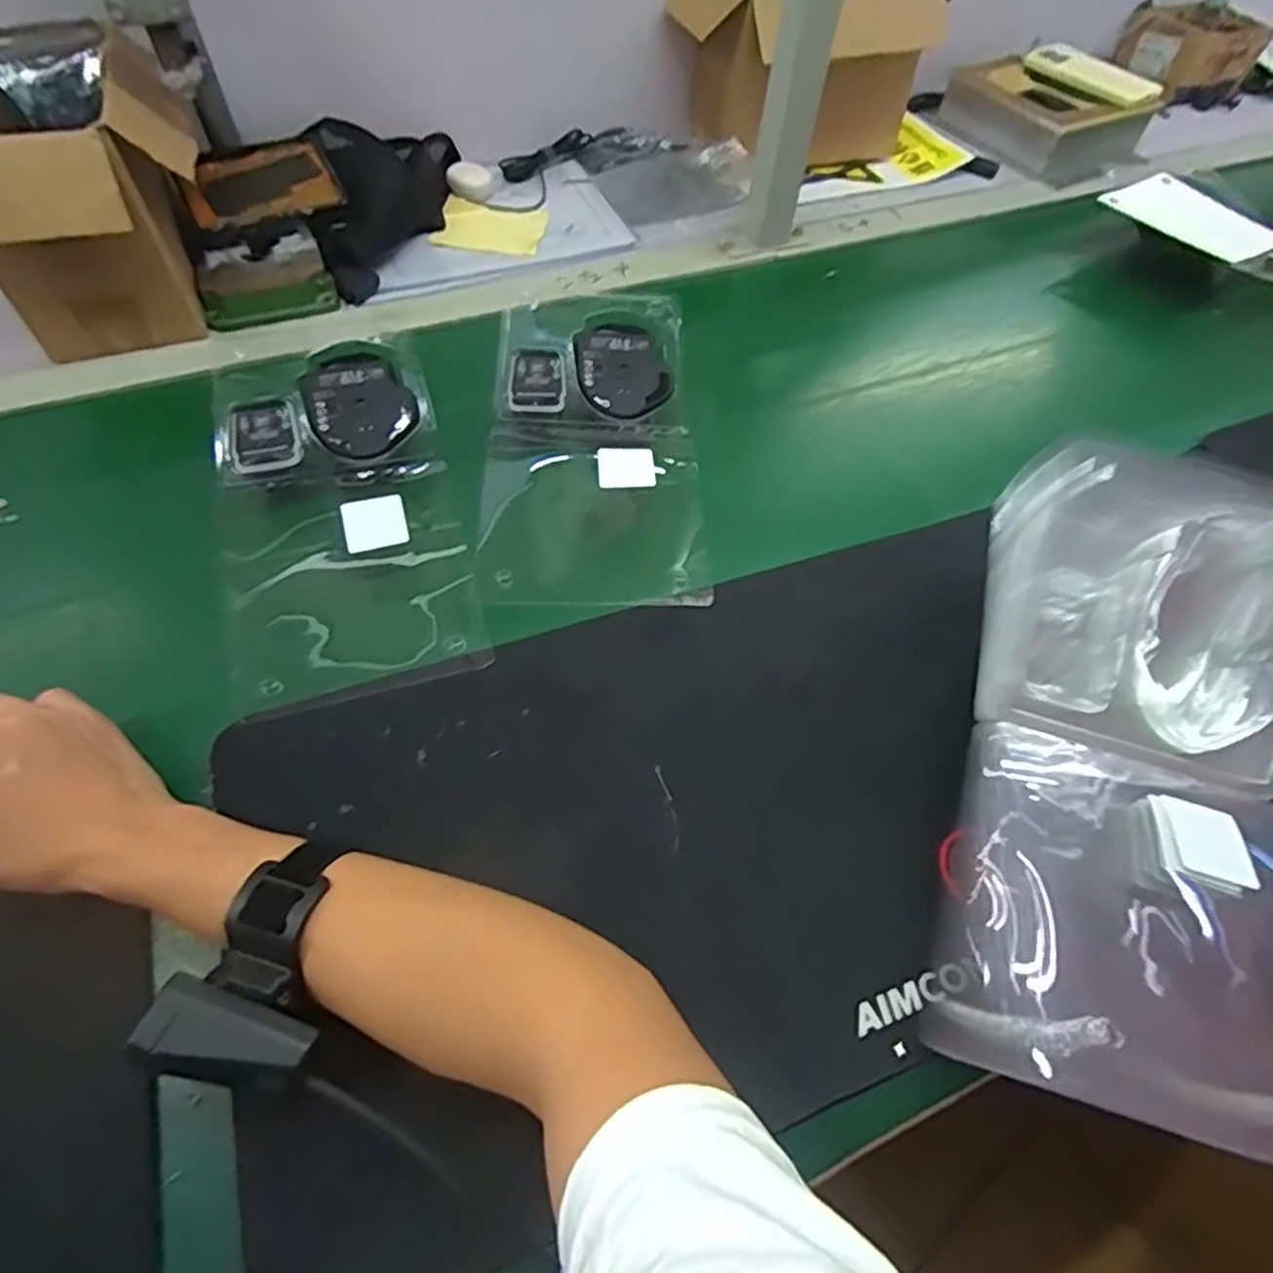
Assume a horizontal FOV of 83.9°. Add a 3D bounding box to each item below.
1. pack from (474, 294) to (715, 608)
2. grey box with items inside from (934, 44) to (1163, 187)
[{"bbox_3d":[-0.033,-0.160,0.548,0.160,0.037,0.287,1,70,-8],"label":"pack"},{"bbox_3d":[0.500,-0.649,0.864,0.182,0.057,0.209,-28,62,-20],"label":"grey box with items inside"}]

